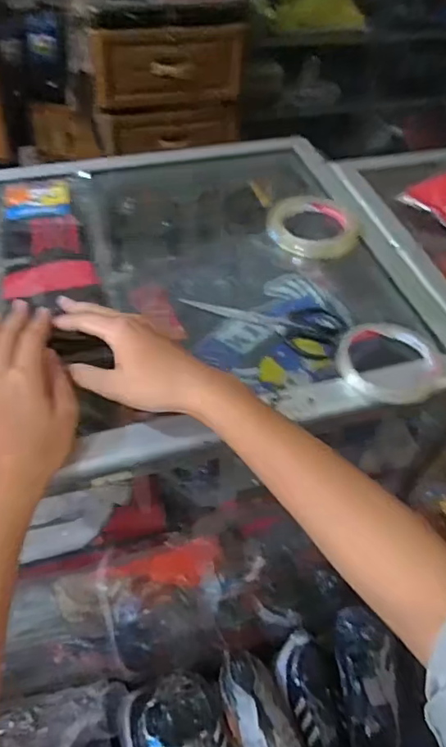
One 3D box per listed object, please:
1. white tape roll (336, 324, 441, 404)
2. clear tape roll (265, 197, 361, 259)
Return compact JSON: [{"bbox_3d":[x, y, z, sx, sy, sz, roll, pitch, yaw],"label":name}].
[{"bbox_3d":[0.143,-0.011,0.472,0.085,0.018,0.080,2,50,-2],"label":"white tape roll"},{"bbox_3d":[0.103,-0.163,0.605,0.100,0.027,0.093,2,50,-2],"label":"clear tape roll"}]

